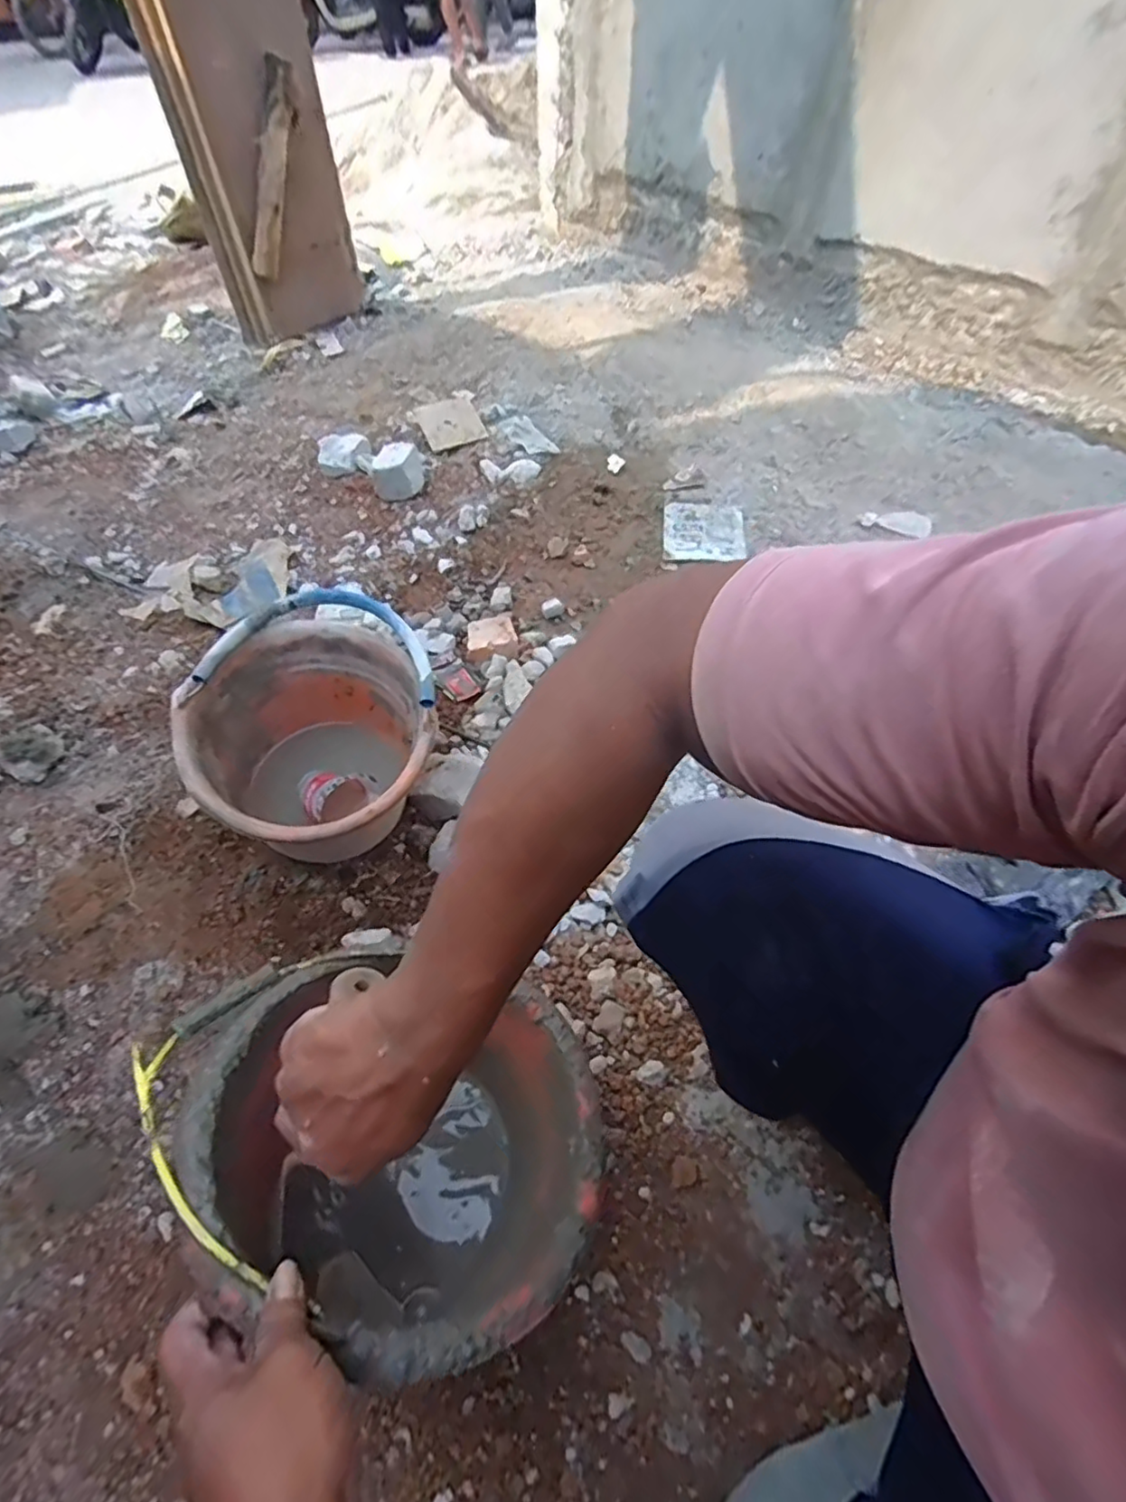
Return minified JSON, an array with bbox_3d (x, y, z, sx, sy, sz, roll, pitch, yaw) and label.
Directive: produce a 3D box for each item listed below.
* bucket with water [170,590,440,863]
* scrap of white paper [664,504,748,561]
[{"bbox_3d":[-0.271,0.007,0.757,0.252,0.246,0.288,-19,57,-13],"label":"bucket with water"},{"bbox_3d":[0.278,-0.425,1.227,0.152,0.010,0.172,2,52,3],"label":"scrap of white paper"}]

